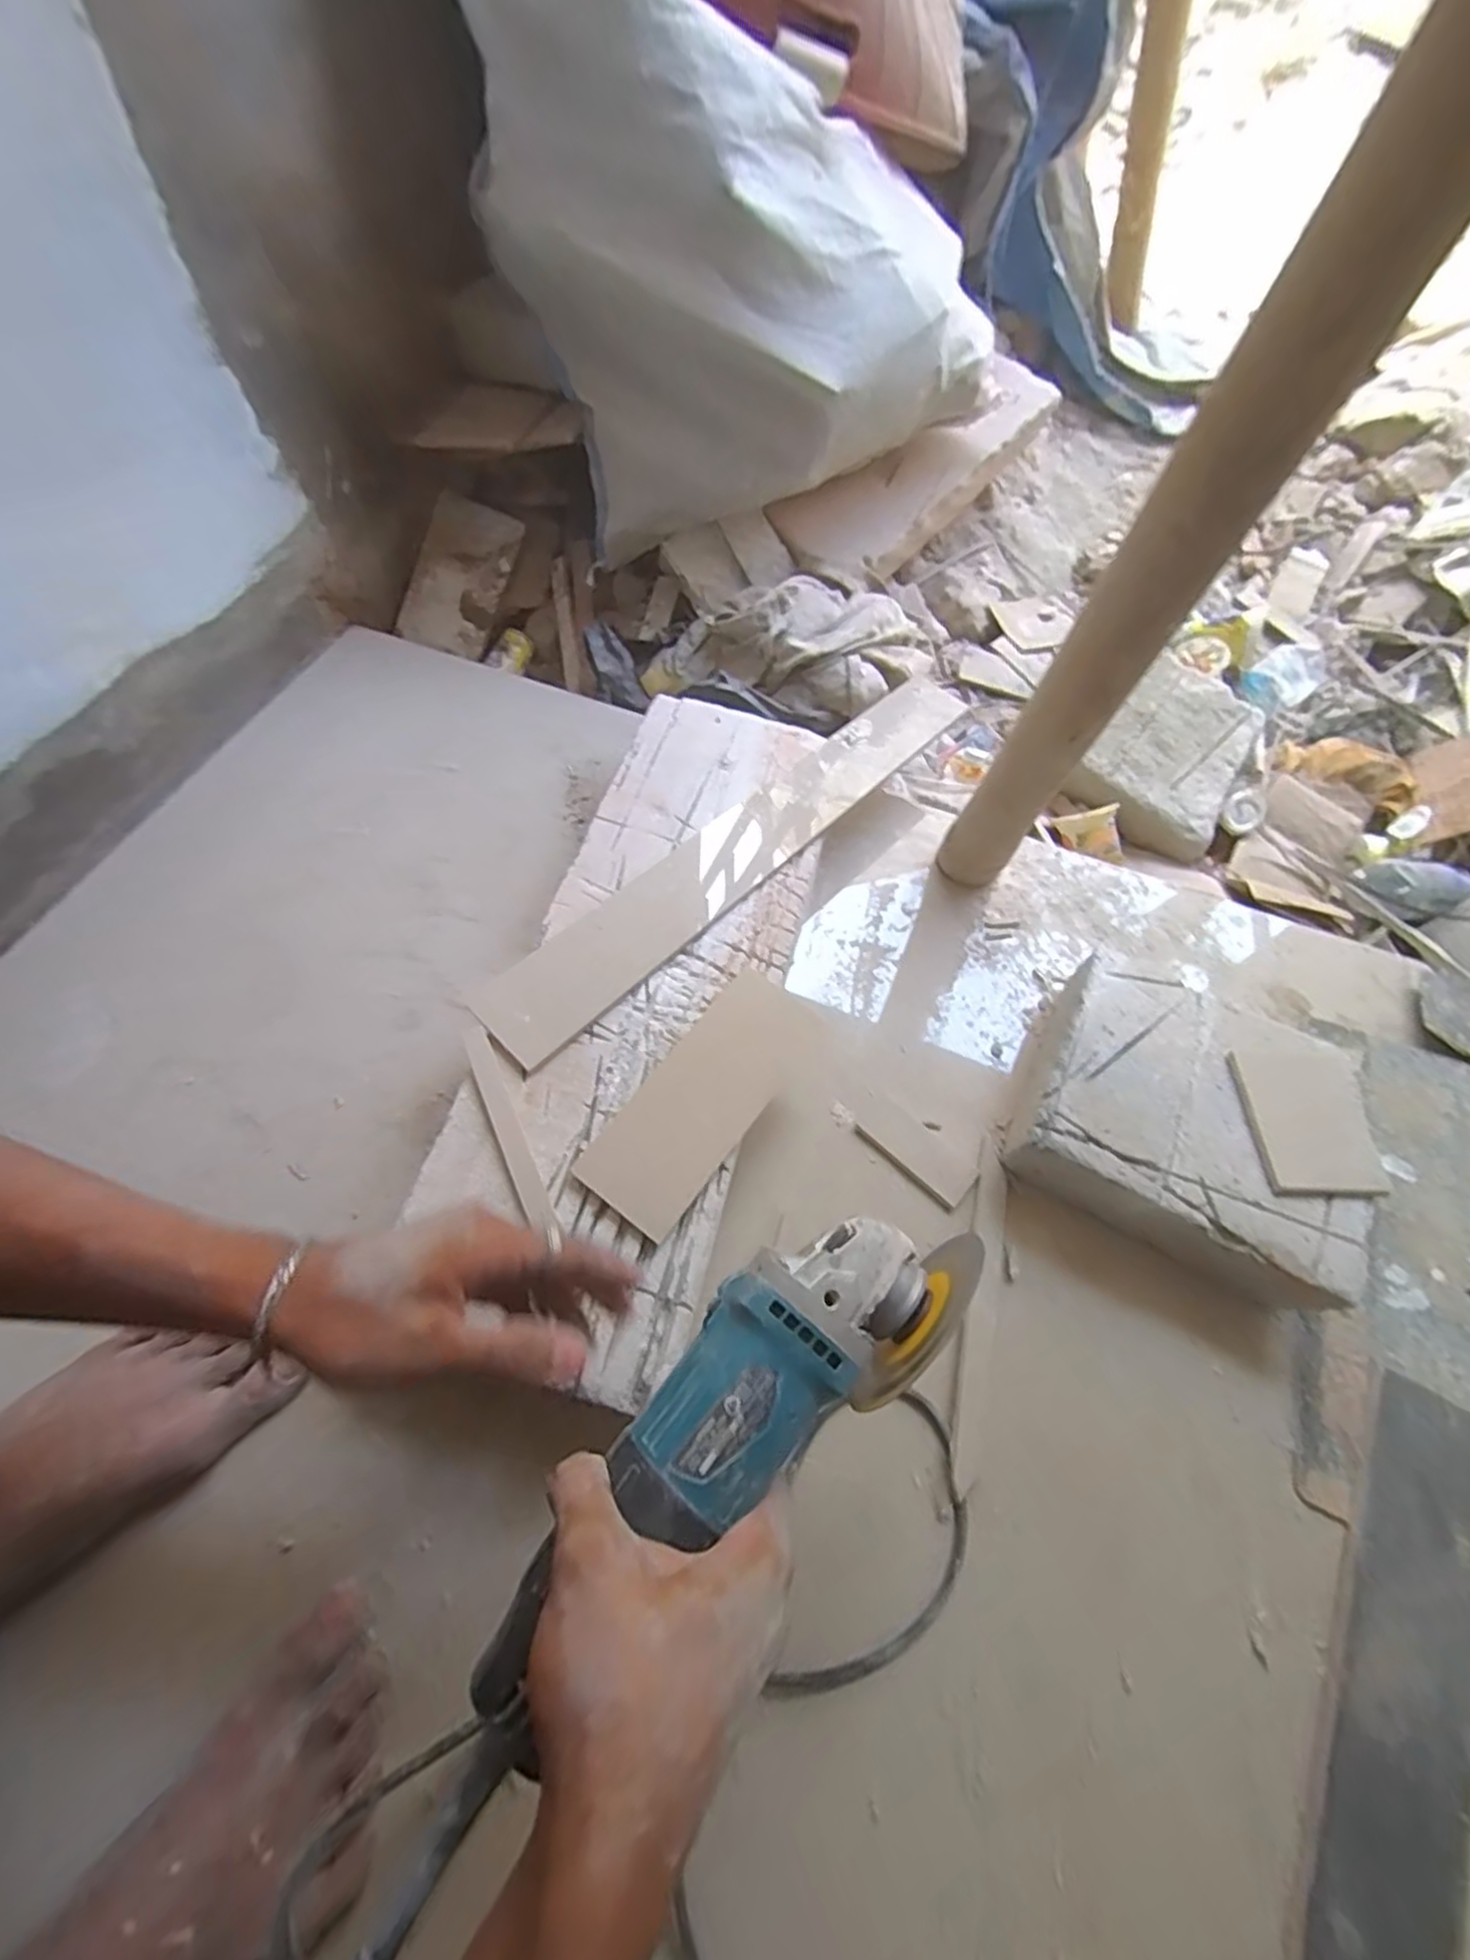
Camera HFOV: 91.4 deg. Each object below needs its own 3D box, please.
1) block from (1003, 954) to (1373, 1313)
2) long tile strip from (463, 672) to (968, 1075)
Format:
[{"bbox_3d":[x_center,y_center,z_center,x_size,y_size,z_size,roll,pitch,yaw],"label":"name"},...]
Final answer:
[{"bbox_3d":[0.353,0.108,0.563,0.225,0.072,0.197,28,64,12],"label":"block"},{"bbox_3d":[0.015,-0.122,0.634,0.547,0.010,0.076,-41,71,-21],"label":"long tile strip"}]

